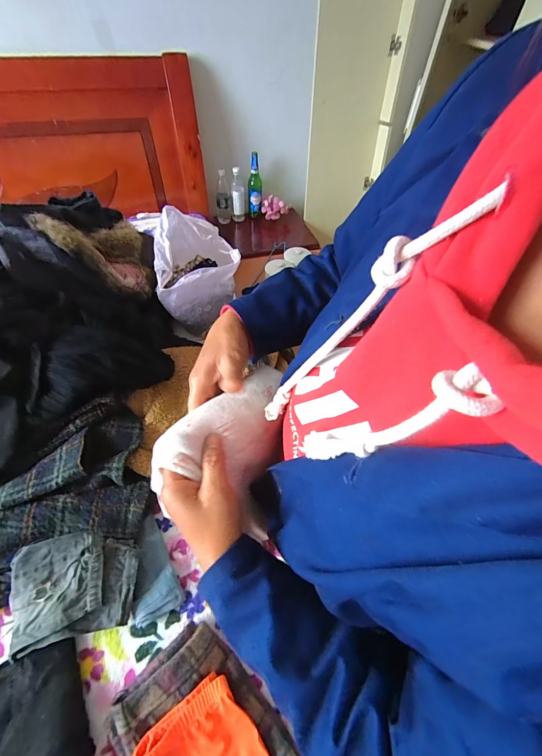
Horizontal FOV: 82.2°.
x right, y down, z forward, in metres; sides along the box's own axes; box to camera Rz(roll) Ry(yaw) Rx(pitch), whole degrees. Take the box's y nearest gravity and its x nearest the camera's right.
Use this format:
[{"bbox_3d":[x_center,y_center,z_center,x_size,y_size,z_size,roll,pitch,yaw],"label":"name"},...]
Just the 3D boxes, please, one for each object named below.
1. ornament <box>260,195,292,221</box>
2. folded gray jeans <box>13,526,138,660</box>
[{"bbox_3d":[0.024,-0.827,1.509,0.139,0.085,0.062,-8,54,-8],"label":"ornament"},{"bbox_3d":[-0.317,0.334,0.513,0.181,0.063,0.154,-8,78,-17],"label":"folded gray jeans"}]

